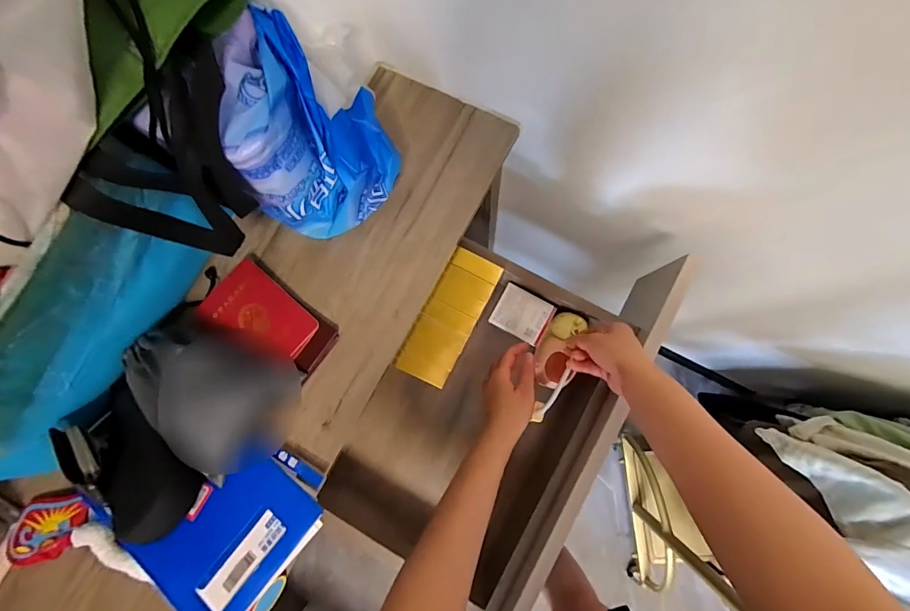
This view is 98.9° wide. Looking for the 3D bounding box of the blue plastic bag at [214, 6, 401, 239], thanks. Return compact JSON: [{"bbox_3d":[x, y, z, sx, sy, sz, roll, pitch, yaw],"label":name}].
[{"bbox_3d":[-0.135,-0.166,0.410,0.122,0.198,0.154,8,83,6],"label":"blue plastic bag"}]

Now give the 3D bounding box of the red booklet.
[{"bbox_3d":[-0.242,0.014,0.481,0.131,0.007,0.088,41,78,5],"label":"red booklet"}]

